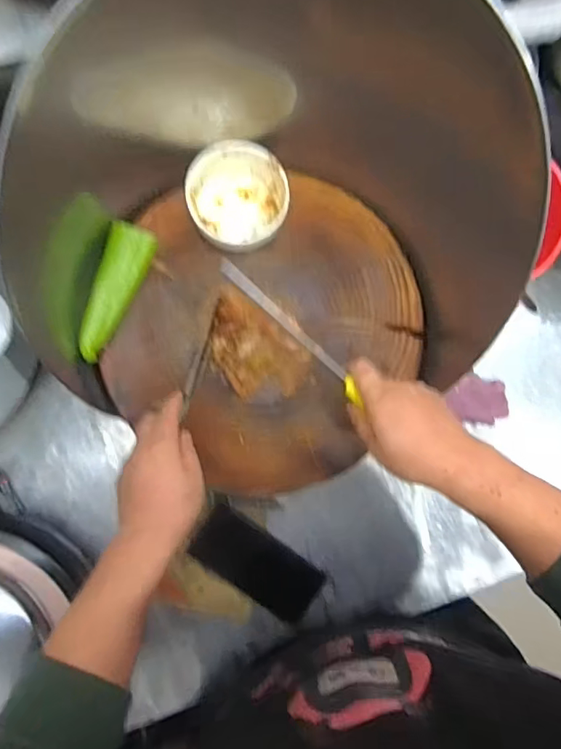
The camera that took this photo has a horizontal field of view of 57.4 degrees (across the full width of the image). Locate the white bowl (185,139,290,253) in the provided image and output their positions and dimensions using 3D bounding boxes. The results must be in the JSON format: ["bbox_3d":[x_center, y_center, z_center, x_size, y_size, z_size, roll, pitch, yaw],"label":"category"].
[{"bbox_3d":[-0.047,-0.190,0.564,0.104,0.050,0.110,0,85,-6],"label":"white bowl"}]

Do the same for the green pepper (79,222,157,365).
[{"bbox_3d":[-0.177,-0.088,0.557,0.048,0.020,0.152,14,84,-4],"label":"green pepper"}]

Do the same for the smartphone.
[{"bbox_3d":[-0.028,0.233,0.630,0.161,0.007,0.072,35,83,-2],"label":"smartphone"}]

